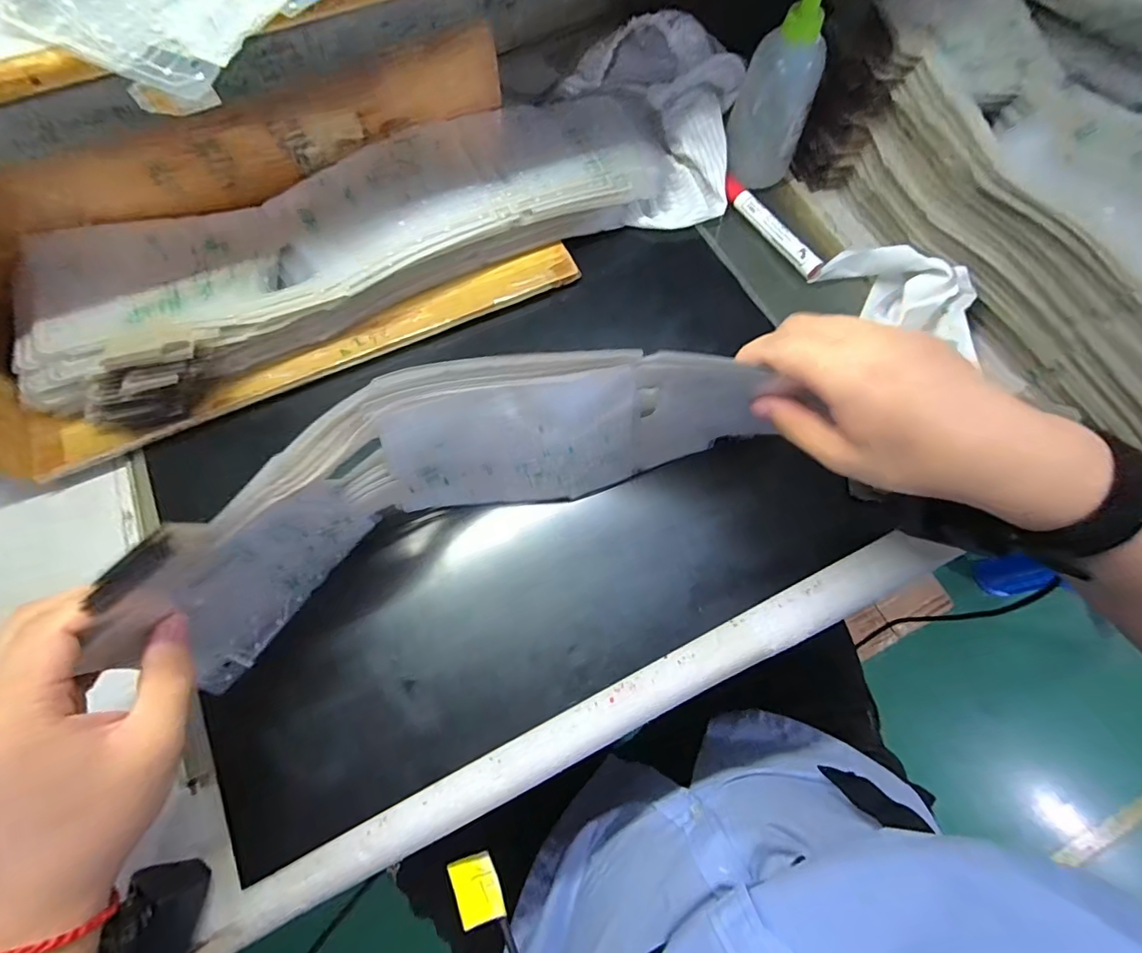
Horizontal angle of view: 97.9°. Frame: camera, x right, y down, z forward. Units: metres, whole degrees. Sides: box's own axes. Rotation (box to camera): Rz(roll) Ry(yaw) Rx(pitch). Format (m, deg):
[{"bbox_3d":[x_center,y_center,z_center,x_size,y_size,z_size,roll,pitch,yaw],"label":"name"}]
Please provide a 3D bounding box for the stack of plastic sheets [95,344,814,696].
[{"bbox_3d":[-0.063,-0.001,0.292,0.378,0.127,0.076,-21,71,-10],"label":"stack of plastic sheets"}]

